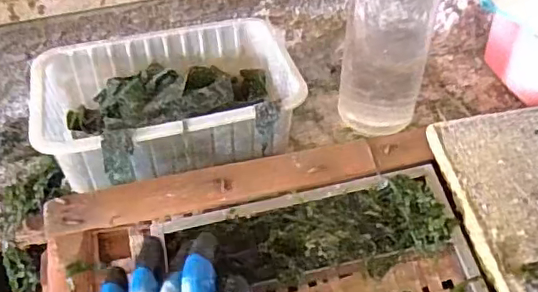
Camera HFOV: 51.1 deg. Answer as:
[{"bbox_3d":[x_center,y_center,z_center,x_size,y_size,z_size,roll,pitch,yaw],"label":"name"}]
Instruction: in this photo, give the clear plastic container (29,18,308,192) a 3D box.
[{"bbox_3d":[-0.099,-0.041,0.573,0.252,0.072,0.183,-11,41,-8],"label":"clear plastic container"}]

